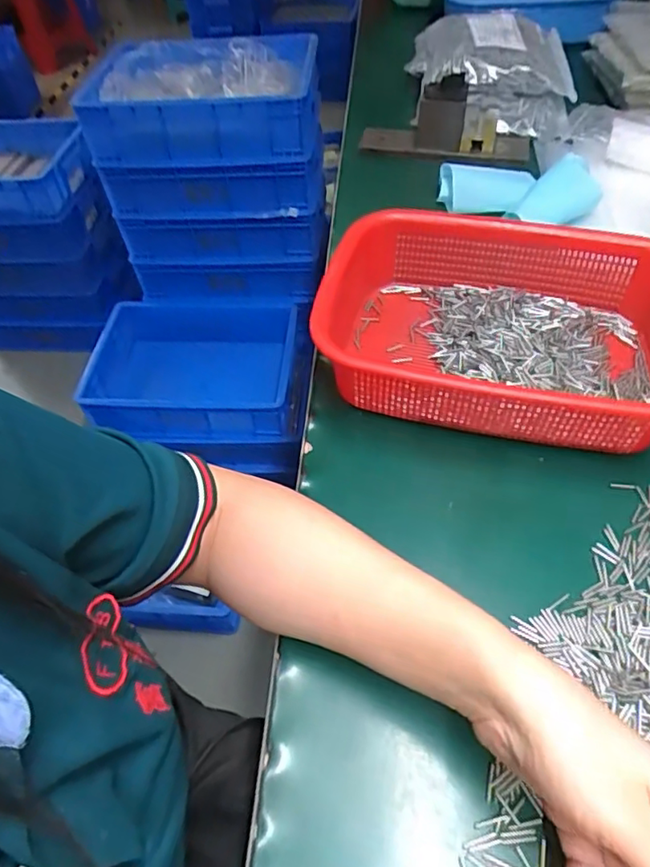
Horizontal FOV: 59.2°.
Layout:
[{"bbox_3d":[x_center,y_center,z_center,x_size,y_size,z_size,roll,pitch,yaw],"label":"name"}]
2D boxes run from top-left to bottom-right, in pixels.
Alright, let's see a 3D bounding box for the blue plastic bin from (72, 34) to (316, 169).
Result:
[{"bbox_3d":[-0.224,-0.631,1.087,0.411,0.121,0.257,0,51,4],"label":"blue plastic bin"}]

